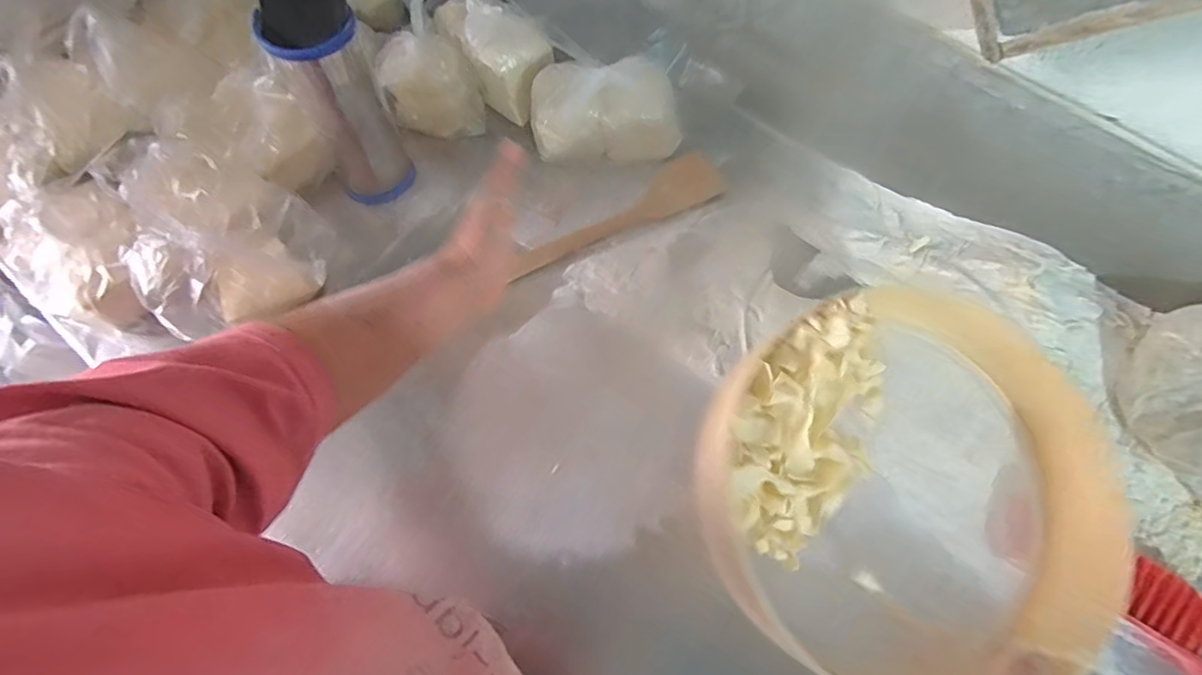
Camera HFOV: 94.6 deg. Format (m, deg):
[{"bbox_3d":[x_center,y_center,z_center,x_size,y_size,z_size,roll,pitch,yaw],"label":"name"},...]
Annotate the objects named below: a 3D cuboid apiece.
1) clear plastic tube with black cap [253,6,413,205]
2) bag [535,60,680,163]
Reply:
[{"bbox_3d":[-0.284,-0.250,0.627,0.088,0.210,0.083,-20,69,-10],"label":"clear plastic tube with black cap"},{"bbox_3d":[0.006,-0.288,0.709,0.188,0.104,0.099,3,67,0],"label":"bag"}]

